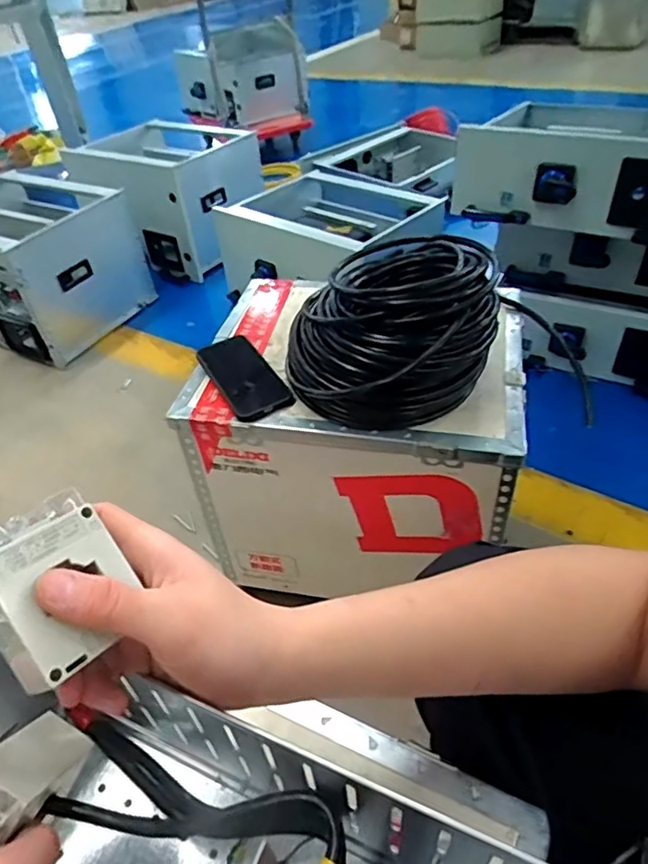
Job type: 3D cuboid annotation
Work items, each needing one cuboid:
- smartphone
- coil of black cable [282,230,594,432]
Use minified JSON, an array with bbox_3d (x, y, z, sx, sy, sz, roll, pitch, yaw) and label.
[{"bbox_3d":[-0.109,-0.079,0.787,0.078,0.015,0.157,-24,54,-20],"label":"smartphone"},{"bbox_3d":[0.086,-0.133,0.726,0.253,0.153,0.204,-27,46,-21],"label":"coil of black cable"}]

